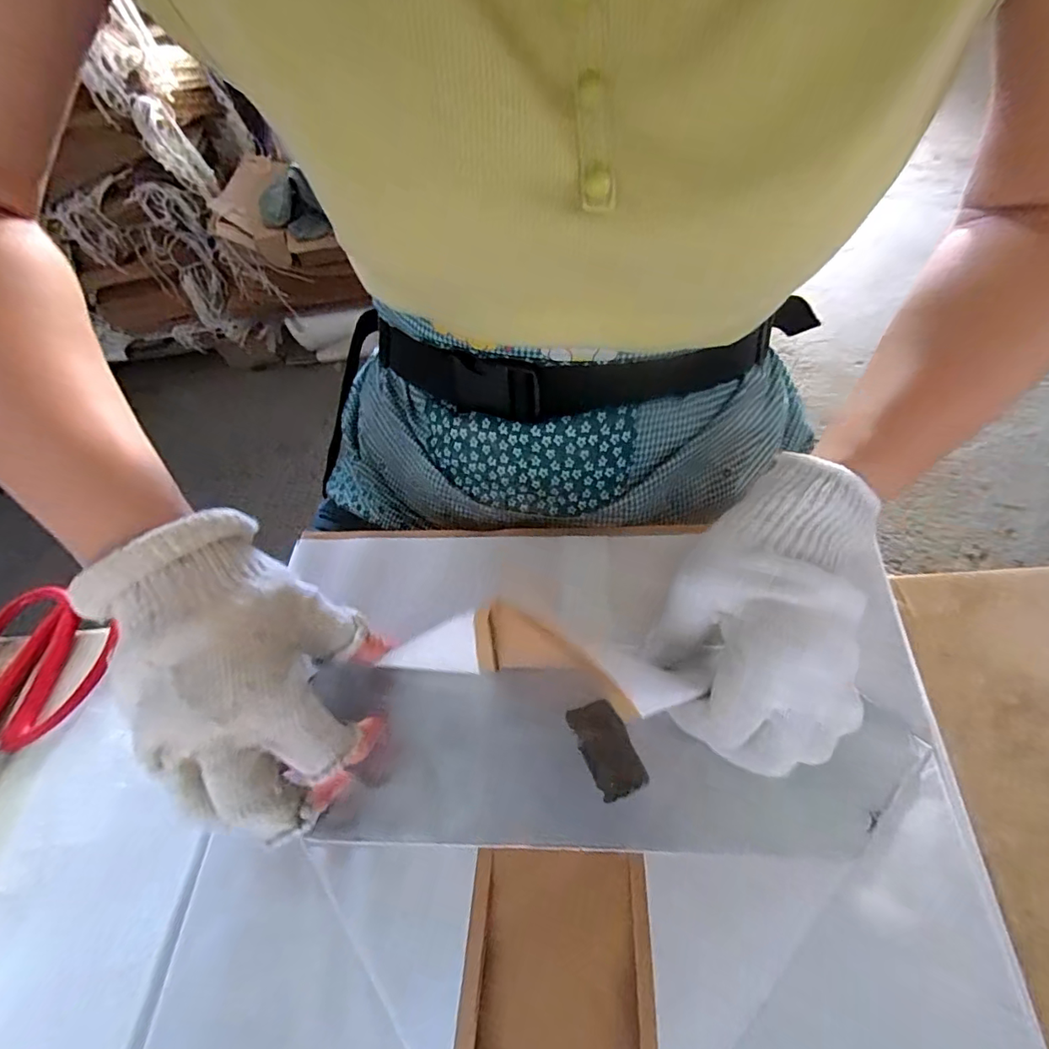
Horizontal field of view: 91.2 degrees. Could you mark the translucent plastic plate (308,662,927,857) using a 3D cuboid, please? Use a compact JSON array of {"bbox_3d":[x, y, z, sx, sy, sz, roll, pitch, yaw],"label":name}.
[{"bbox_3d":[0.037,0.117,0.261,0.290,0.009,0.083,-1,62,7],"label":"translucent plastic plate"}]

